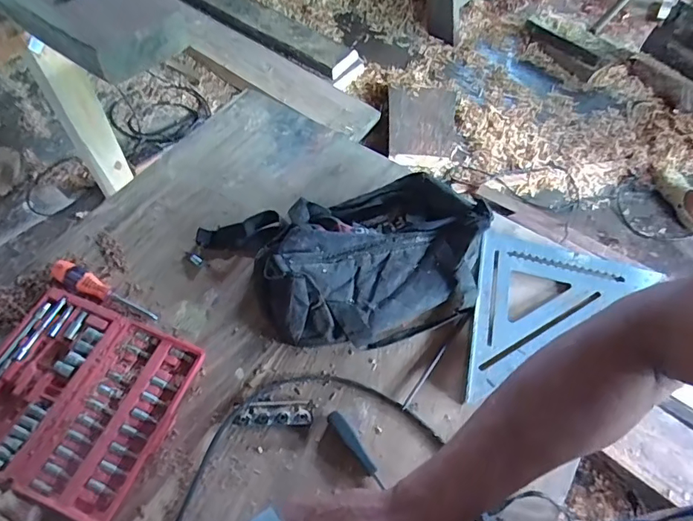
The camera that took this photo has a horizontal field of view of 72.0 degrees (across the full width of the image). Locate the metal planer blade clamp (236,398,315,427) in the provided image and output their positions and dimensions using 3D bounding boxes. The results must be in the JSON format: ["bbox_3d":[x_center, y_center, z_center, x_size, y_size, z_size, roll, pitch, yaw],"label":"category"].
[{"bbox_3d":[-0.097,0.205,0.646,0.101,0.006,0.037,1,58,-3],"label":"metal planer blade clamp"}]

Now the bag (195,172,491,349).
[{"bbox_3d":[-0.002,0.000,0.736,0.434,0.091,0.261,-11,59,-10],"label":"bag"}]

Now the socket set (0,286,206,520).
[{"bbox_3d":[-0.357,0.178,0.631,0.250,0.023,0.236,20,59,9],"label":"socket set"}]

